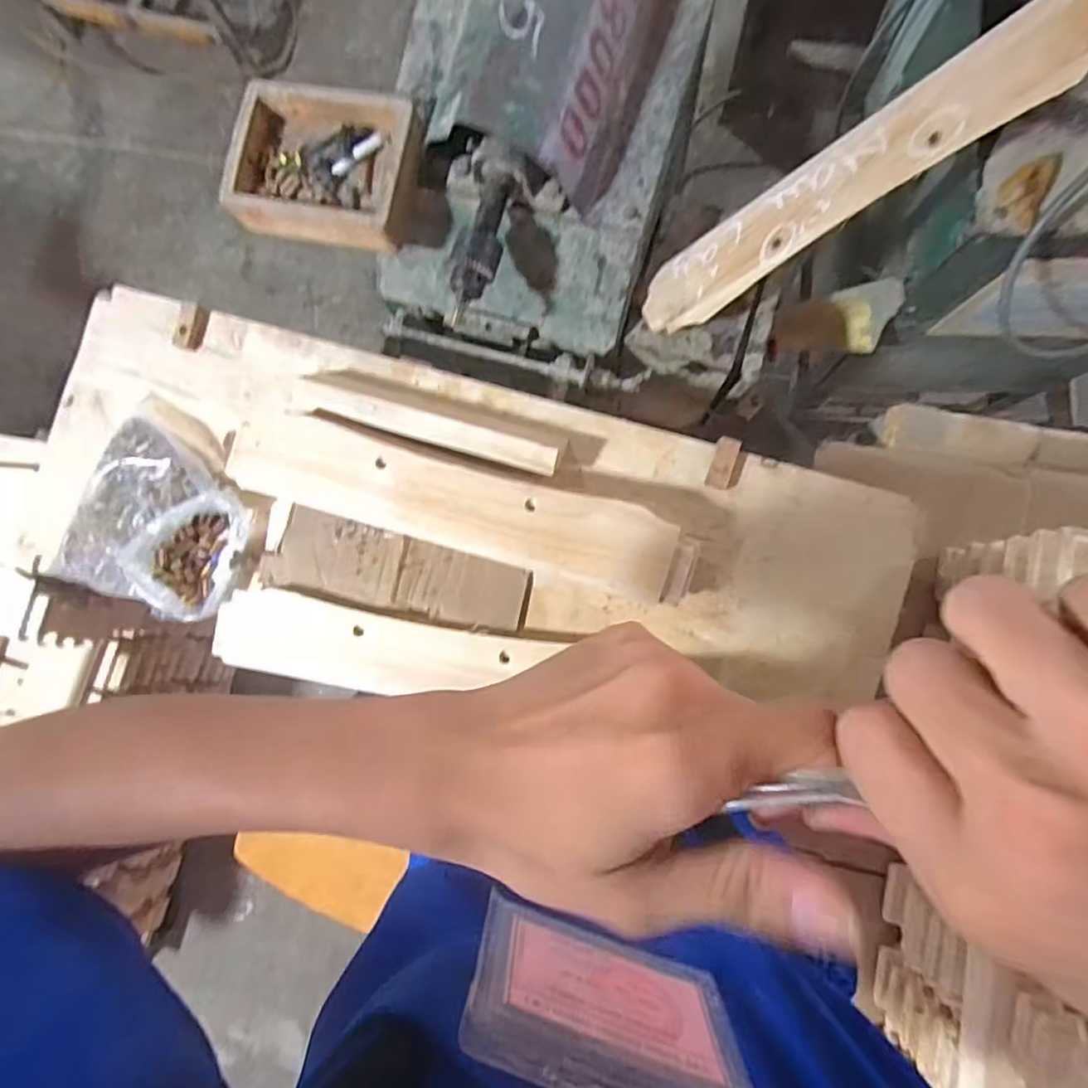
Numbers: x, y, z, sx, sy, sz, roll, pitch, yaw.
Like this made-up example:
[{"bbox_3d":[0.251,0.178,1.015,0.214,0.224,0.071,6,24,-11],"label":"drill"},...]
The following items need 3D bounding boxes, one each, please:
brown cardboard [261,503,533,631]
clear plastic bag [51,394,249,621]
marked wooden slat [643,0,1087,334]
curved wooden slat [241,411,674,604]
[{"bbox_3d":[-0.160,0.029,0.677,0.289,0.013,0.084,13,86,7],"label":"brown cardboard"},{"bbox_3d":[-0.423,-0.037,0.684,0.209,0.055,0.225,21,87,7],"label":"clear plastic bag"},{"bbox_3d":[0.314,-0.377,0.646,0.469,0.018,0.086,-28,82,29],"label":"marked wooden slat"},{"bbox_3d":[-0.096,-0.043,0.621,0.449,0.032,0.087,16,87,7],"label":"curved wooden slat"}]

